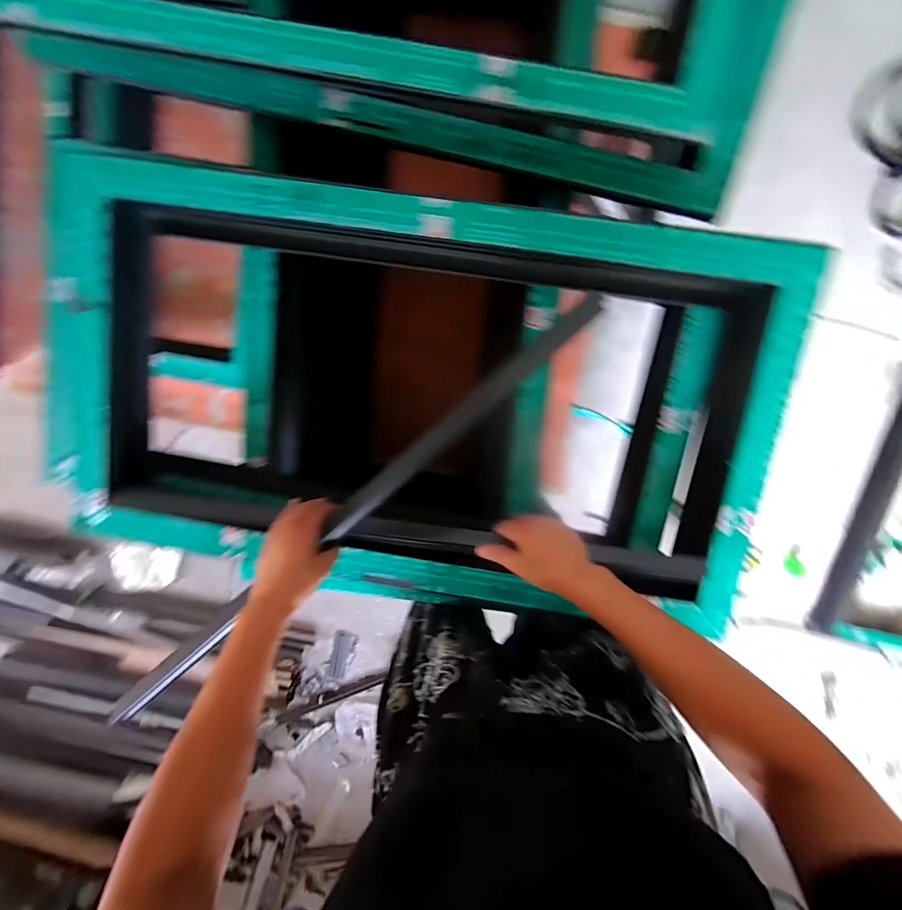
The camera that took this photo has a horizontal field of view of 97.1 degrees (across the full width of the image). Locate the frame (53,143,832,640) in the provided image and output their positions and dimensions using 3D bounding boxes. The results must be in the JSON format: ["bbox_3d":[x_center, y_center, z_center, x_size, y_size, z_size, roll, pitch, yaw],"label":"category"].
[{"bbox_3d":[-0.068,-0.063,0.518,0.908,0.083,0.500,10,99,2],"label":"frame"}]

